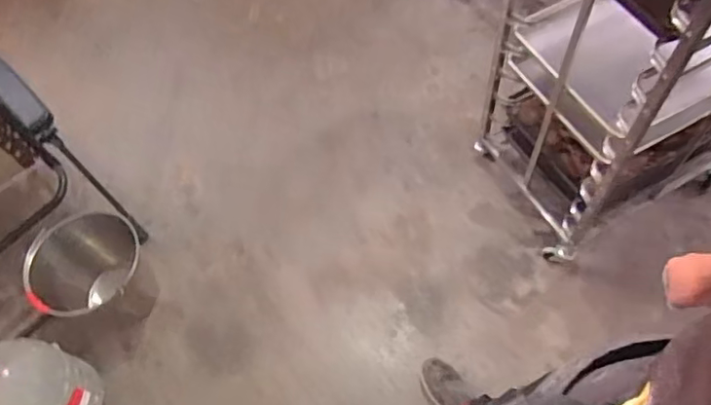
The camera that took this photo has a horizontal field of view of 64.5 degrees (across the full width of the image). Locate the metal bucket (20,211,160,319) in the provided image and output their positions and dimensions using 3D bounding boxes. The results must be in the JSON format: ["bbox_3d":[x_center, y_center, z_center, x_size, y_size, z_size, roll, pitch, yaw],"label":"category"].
[{"bbox_3d":[-0.751,0.219,1.619,0.269,0.301,0.298,-21,61,-9],"label":"metal bucket"}]

